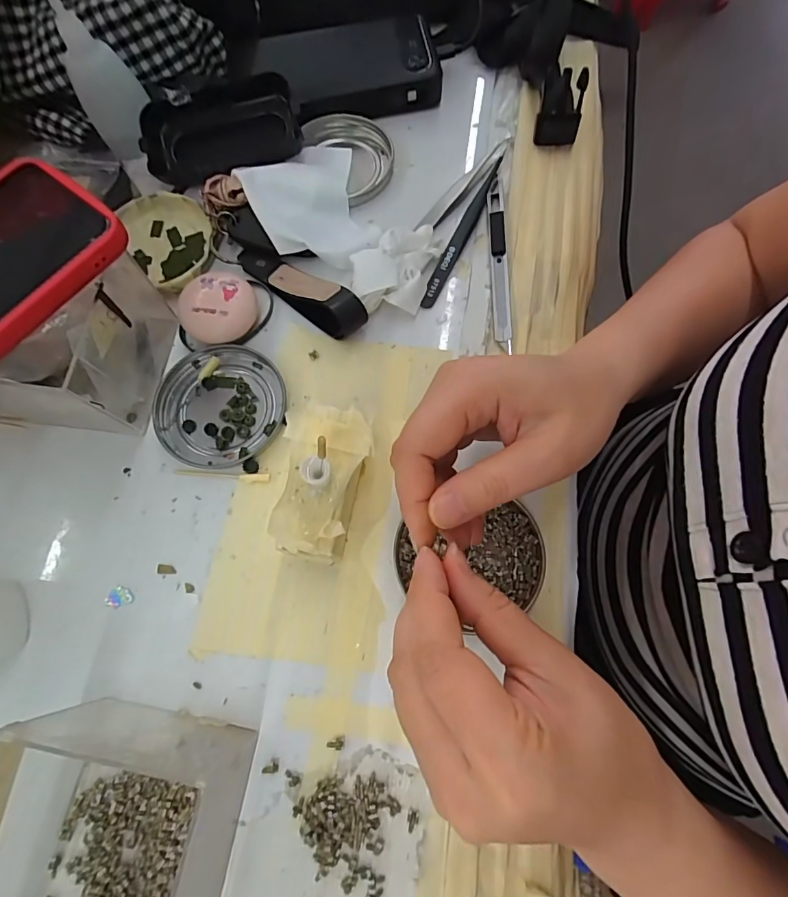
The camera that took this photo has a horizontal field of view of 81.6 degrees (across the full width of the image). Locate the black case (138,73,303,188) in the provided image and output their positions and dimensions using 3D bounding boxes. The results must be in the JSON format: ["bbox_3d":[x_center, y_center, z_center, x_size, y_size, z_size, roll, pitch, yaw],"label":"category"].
[{"bbox_3d":[-0.124,-0.227,0.327,0.107,0.024,0.052,-15,112,-2],"label":"black case"}]

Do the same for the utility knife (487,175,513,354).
[{"bbox_3d":[0.071,-0.127,0.305,0.012,0.006,0.132,0,74,1],"label":"utility knife"}]

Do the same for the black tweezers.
[{"bbox_3d":[0.047,-0.149,0.313,0.012,0.009,0.122,26,76,8],"label":"black tweezers"}]

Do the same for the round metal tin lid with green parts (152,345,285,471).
[{"bbox_3d":[-0.108,-0.027,0.283,0.076,0.009,0.075,0,74,1],"label":"round metal tin lid with green parts"}]

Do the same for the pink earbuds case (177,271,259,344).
[{"bbox_3d":[-0.111,-0.089,0.293,0.045,0.024,0.043,-6,74,0],"label":"pink earbuds case"}]

